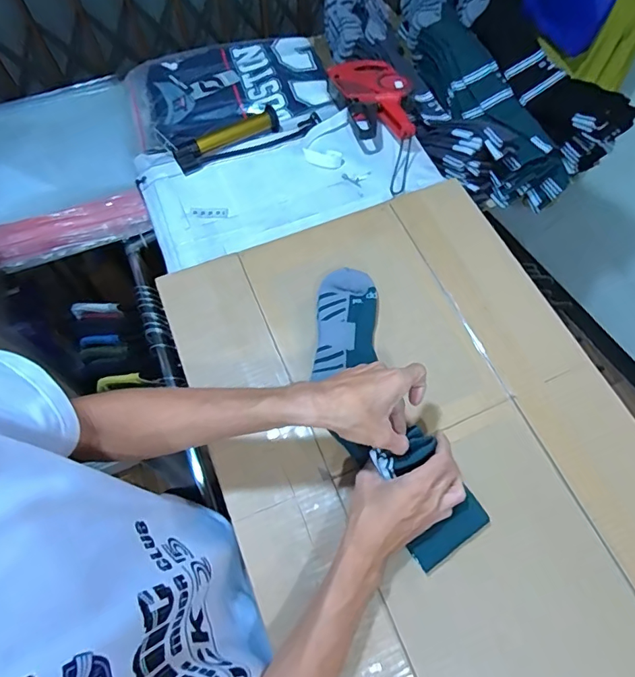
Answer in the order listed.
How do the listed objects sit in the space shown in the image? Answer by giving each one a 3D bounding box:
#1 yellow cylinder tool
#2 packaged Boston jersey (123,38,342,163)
[{"bbox_3d":[-0.120,-0.346,0.790,0.250,0.033,0.065,-24,67,-12],"label":"yellow cylinder tool"},{"bbox_3d":[-0.167,-0.459,0.885,0.376,0.058,0.350,-16,60,-6],"label":"packaged Boston jersey"}]

